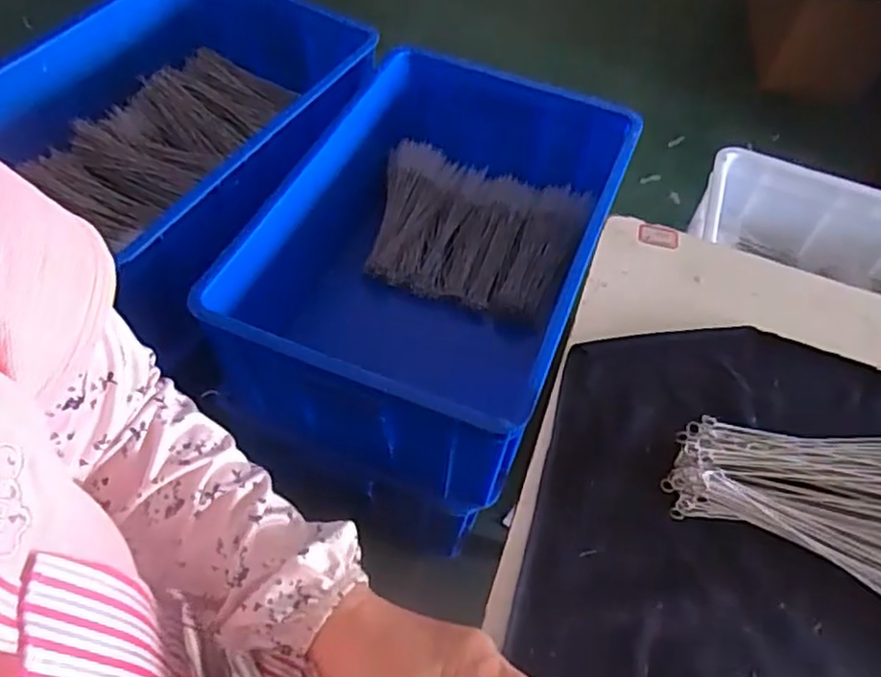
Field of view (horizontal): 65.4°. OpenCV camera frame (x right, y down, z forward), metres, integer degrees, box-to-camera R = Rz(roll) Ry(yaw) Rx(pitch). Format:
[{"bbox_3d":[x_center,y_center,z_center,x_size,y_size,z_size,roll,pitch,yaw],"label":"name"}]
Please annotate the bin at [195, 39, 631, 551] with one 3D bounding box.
[{"bbox_3d":[-0.006,-0.096,1.052,0.433,0.333,0.634,17,57,7],"label":"bin"}]

